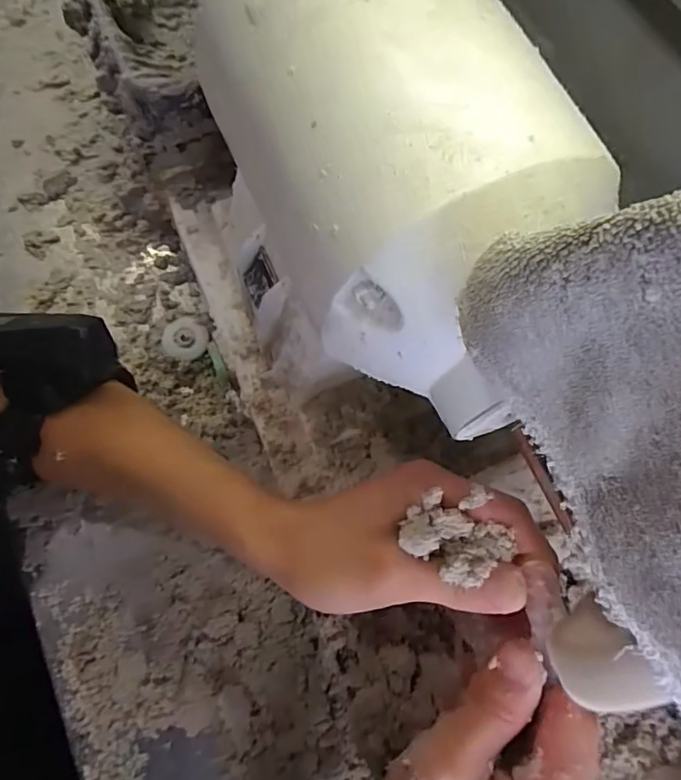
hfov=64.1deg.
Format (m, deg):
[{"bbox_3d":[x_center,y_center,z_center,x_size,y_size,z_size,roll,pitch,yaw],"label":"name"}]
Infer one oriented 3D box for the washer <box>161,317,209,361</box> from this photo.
[{"bbox_3d":[-0.114,-0.037,0.398,0.033,0.005,0.032,-12,72,-6],"label":"washer"}]

